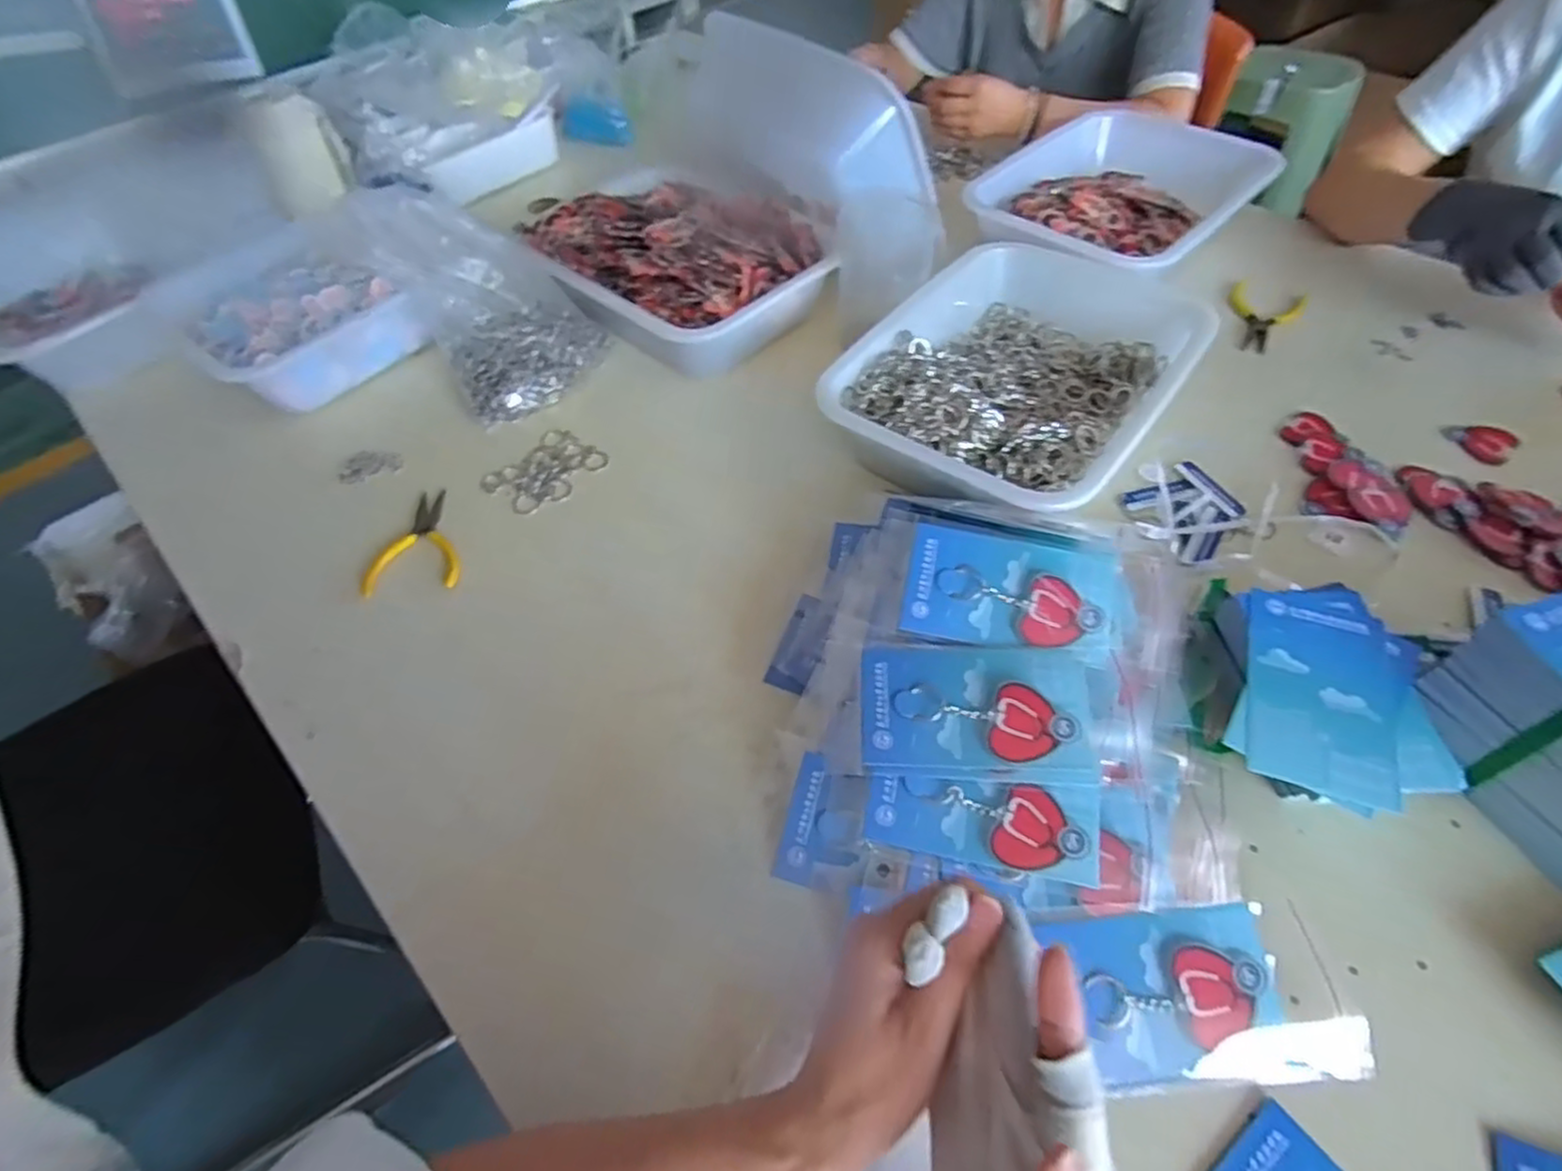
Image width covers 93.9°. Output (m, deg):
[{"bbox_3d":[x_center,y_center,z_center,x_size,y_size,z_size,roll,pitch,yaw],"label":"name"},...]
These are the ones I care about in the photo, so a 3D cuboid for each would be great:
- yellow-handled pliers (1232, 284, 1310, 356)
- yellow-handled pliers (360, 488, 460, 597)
[{"bbox_3d":[0.507,-0.280,0.770,0.073,0.008,0.106,26,64,14],"label":"yellow-handled pliers"},{"bbox_3d":[-0.316,-0.041,0.633,0.074,0.008,0.117,-11,52,-5],"label":"yellow-handled pliers"}]

